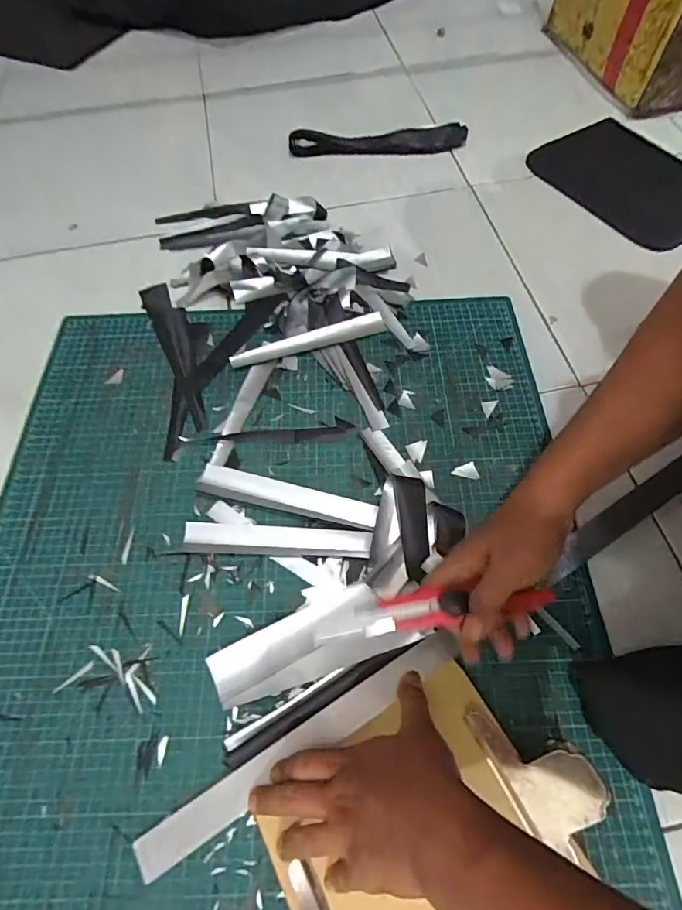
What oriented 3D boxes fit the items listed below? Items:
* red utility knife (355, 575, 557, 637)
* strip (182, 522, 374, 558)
[{"bbox_3d":[0.089,0.116,0.350,0.150,0.016,0.029,-6,63,0],"label":"red utility knife"},{"bbox_3d":[-0.064,0.084,0.450,0.186,0.011,0.031,2,63,3],"label":"strip"}]

